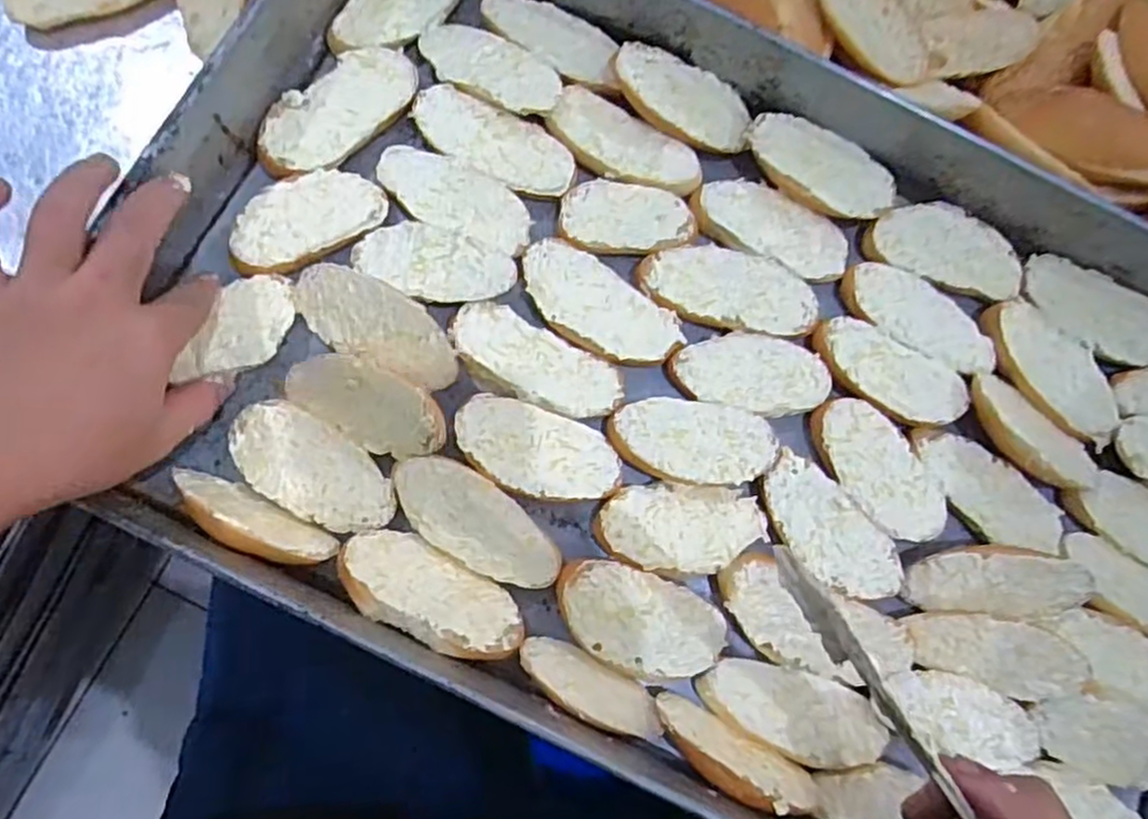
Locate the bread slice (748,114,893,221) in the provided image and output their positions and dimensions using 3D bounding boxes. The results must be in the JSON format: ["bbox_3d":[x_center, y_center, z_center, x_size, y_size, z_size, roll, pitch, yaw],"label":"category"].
[{"bbox_3d":[0.144,-0.142,0.411,0.089,0.013,0.045,32,81,2],"label":"bread slice"}]

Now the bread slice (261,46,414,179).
[{"bbox_3d":[-0.131,-0.166,0.393,0.044,0.008,0.098,41,82,3],"label":"bread slice"}]

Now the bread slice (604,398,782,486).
[{"bbox_3d":[0.063,0.017,0.376,0.086,0.011,0.043,9,81,-2],"label":"bread slice"}]

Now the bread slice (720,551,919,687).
[{"bbox_3d":[0.122,0.112,0.363,0.103,0.011,0.044,26,81,1],"label":"bread slice"}]

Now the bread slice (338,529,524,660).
[{"bbox_3d":[-0.070,0.091,0.346,0.095,0.009,0.042,29,43,-3],"label":"bread slice"}]

